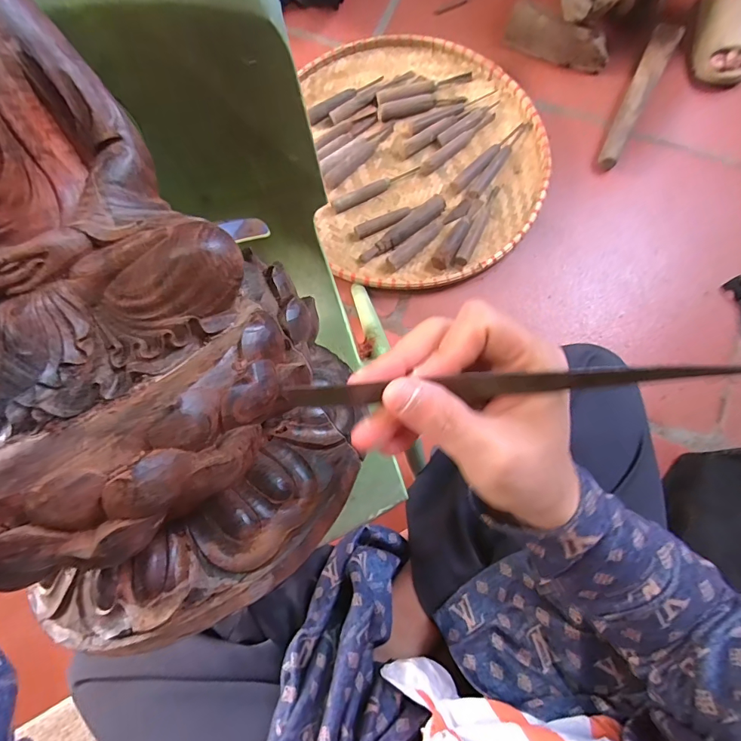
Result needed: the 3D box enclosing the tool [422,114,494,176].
[{"bbox_3d":[0.160,-0.405,0.764,0.173,0.018,0.025,-38,77,-8],"label":"tool"}]

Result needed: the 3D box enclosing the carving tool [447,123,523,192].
[{"bbox_3d":[0.204,-0.375,0.756,0.025,0.016,0.178,42,80,11],"label":"carving tool"}]

